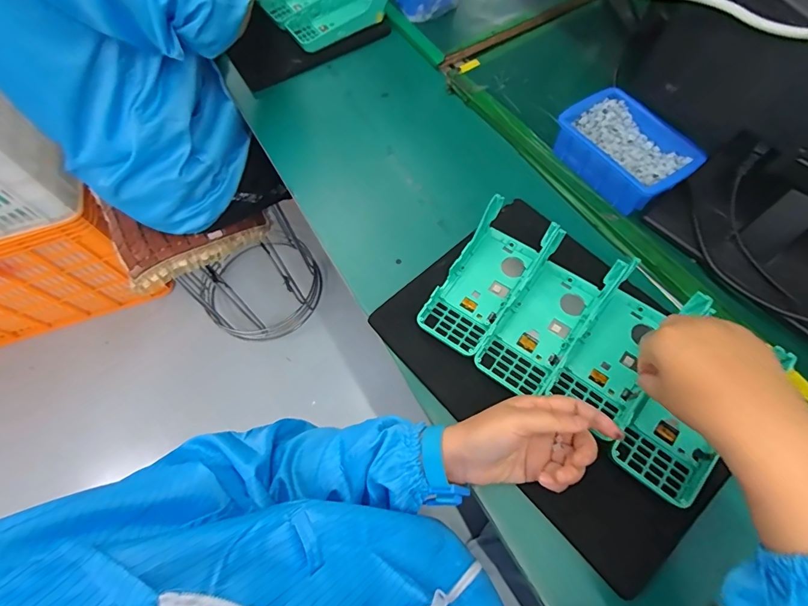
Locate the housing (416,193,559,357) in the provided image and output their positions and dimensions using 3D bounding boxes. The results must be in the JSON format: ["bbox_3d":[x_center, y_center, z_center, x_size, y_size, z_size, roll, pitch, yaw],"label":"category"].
[{"bbox_3d":[0.088,-0.031,0.436,0.081,0.046,0.168,33,70,15],"label":"housing"}]

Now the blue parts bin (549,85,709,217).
[{"bbox_3d":[0.266,-0.185,0.491,0.106,0.053,0.151,-35,69,-14],"label":"blue parts bin"}]

